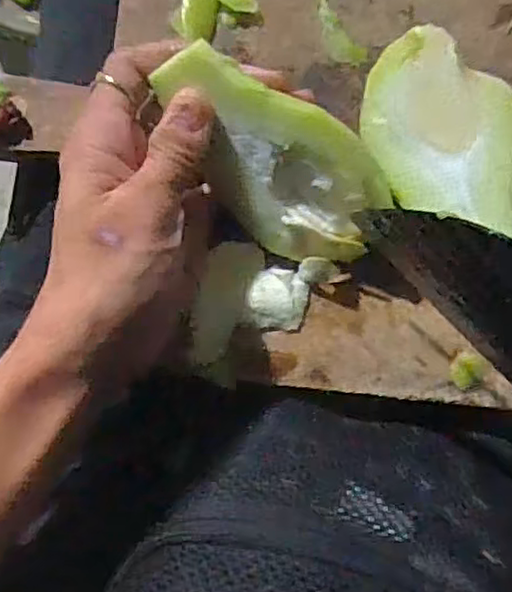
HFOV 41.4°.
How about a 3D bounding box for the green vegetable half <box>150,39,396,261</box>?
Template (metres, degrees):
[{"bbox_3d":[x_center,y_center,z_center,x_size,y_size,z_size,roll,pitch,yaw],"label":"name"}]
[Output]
[{"bbox_3d":[0.006,-0.061,0.298,0.109,0.029,0.062,27,124,-10],"label":"green vegetable half"}]

